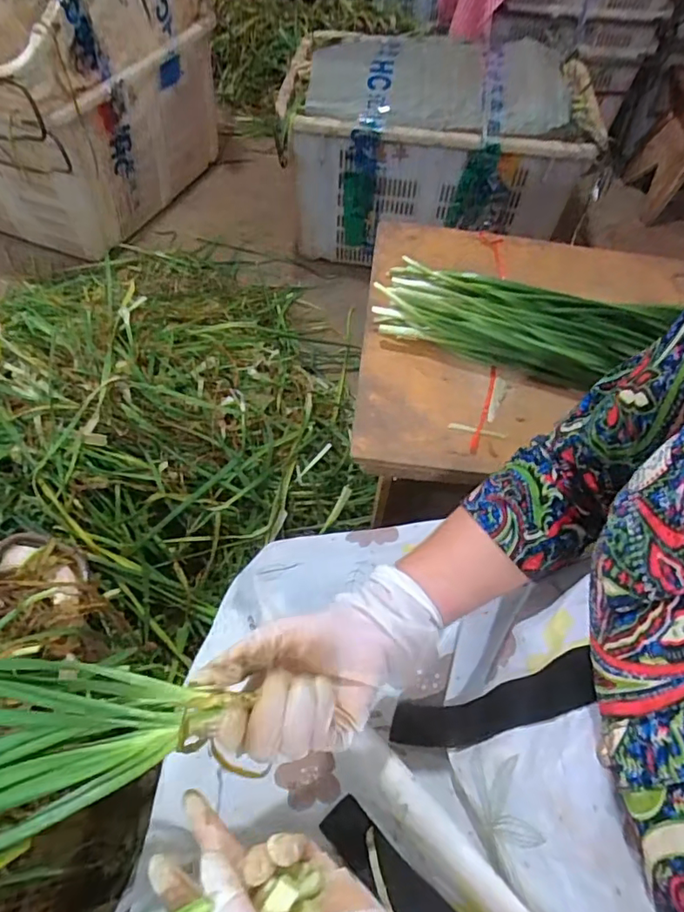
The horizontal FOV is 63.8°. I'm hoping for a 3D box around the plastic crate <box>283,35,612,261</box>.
[{"bbox_3d":[0.204,-0.702,1.255,0.620,0.374,0.436,6,56,1],"label":"plastic crate"}]

